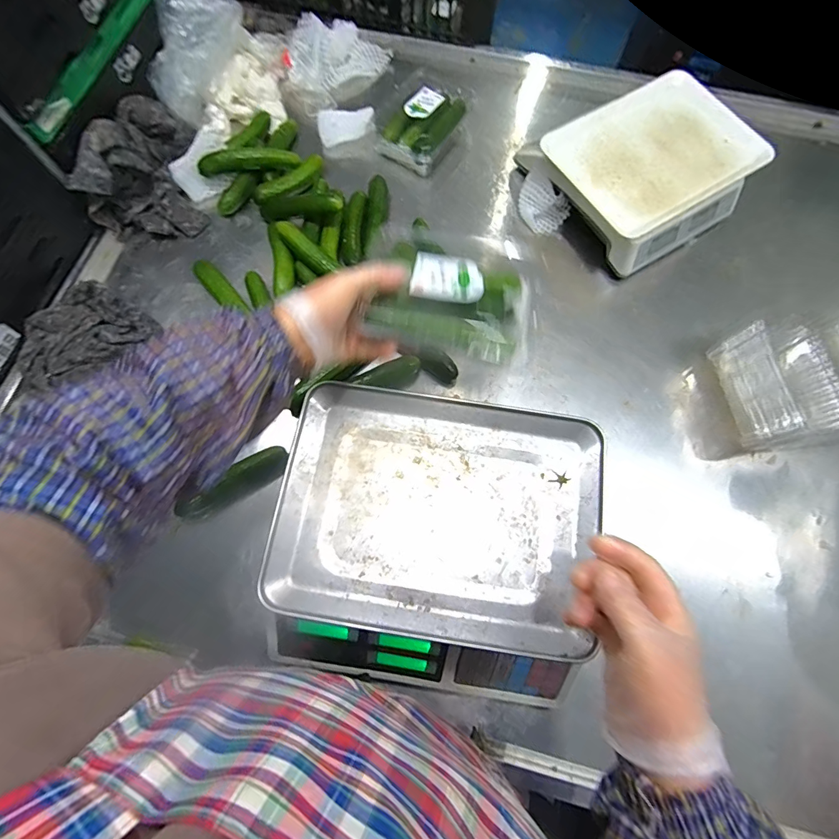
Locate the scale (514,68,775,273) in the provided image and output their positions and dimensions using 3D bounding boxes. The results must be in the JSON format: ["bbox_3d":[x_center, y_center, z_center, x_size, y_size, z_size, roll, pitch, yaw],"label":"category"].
[{"bbox_3d":[0.339,-0.394,0.659,0.272,0.101,0.272,-30,75,-9],"label":"scale"}]

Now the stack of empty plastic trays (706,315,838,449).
[{"bbox_3d":[0.539,-0.060,0.552,0.262,0.095,0.164,-10,73,-3],"label":"stack of empty plastic trays"}]

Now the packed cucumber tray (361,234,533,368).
[{"bbox_3d":[0.037,-0.117,0.395,0.143,0.035,0.119,18,74,6],"label":"packed cucumber tray"}]

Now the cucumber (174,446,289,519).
[{"bbox_3d":[-0.234,0.083,0.539,0.141,0.034,0.031,-32,75,-9],"label":"cucumber"}]

